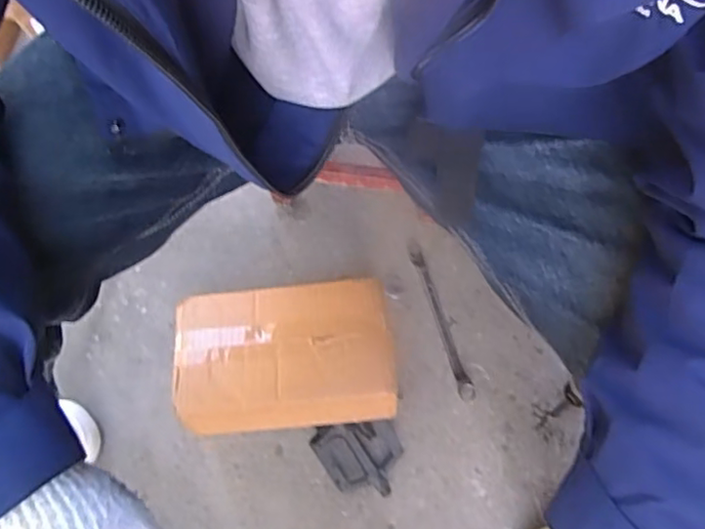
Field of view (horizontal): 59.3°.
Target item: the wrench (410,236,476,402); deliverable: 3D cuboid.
[{"bbox_3d":[0.120,0.075,0.850,0.019,0.012,0.229,-16,76,-8],"label":"wrench"}]

